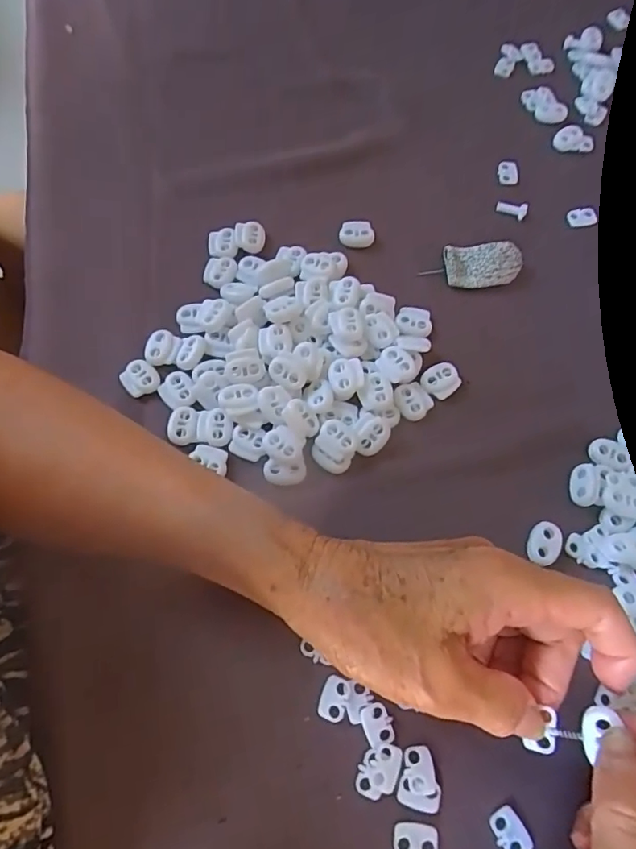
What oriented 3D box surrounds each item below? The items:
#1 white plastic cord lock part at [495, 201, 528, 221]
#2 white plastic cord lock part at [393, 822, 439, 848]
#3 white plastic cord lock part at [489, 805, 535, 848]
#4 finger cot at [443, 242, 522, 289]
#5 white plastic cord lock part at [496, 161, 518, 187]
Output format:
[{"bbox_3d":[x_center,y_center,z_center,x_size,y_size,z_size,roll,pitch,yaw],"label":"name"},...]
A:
[{"bbox_3d":[0.128,-0.142,0.350,0.020,0.008,0.007,20,70,7],"label":"white plastic cord lock part"},{"bbox_3d":[0.042,0.178,0.224,0.019,0.004,0.013,-1,69,-1],"label":"white plastic cord lock part"},{"bbox_3d":[0.083,0.175,0.226,0.013,0.004,0.019,-30,72,-11],"label":"white plastic cord lock part"},{"bbox_3d":[0.103,-0.100,0.329,0.046,0.011,0.028,-1,69,0],"label":"finger cot"},{"bbox_3d":[0.131,-0.173,0.365,0.013,0.004,0.020,5,69,2],"label":"white plastic cord lock part"}]

